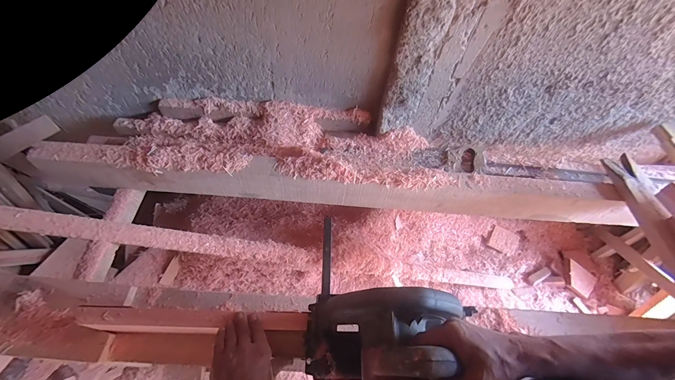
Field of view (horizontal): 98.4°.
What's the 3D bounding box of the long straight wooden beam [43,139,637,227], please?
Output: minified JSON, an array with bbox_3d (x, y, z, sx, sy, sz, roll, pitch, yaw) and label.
[{"bbox_3d":[0.029,0.004,0.841,1.648,0.156,0.066,5,56,-2],"label":"long straight wooden beam"}]

